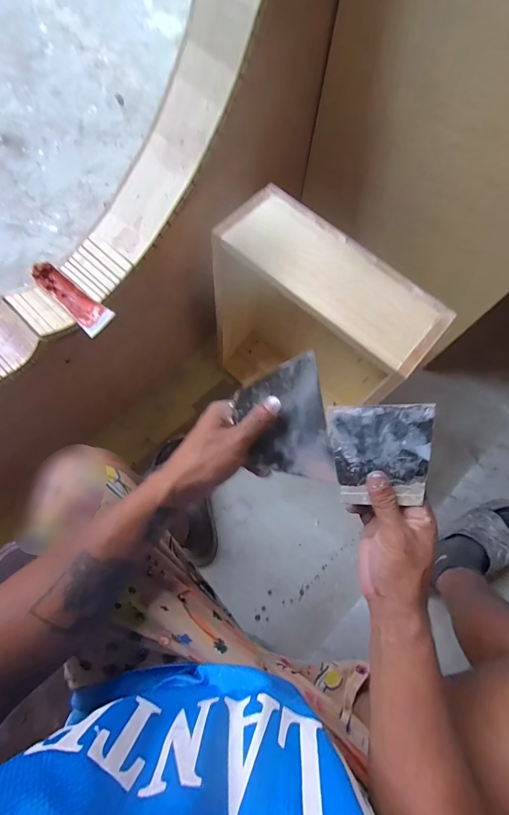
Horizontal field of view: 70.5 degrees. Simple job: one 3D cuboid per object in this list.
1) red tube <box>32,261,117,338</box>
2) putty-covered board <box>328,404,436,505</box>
[{"bbox_3d":[-0.293,-0.178,0.582,0.159,0.022,0.048,43,74,11],"label":"red tube"},{"bbox_3d":[0.124,0.046,0.354,0.094,0.004,0.096,-2,95,13],"label":"putty-covered board"}]

